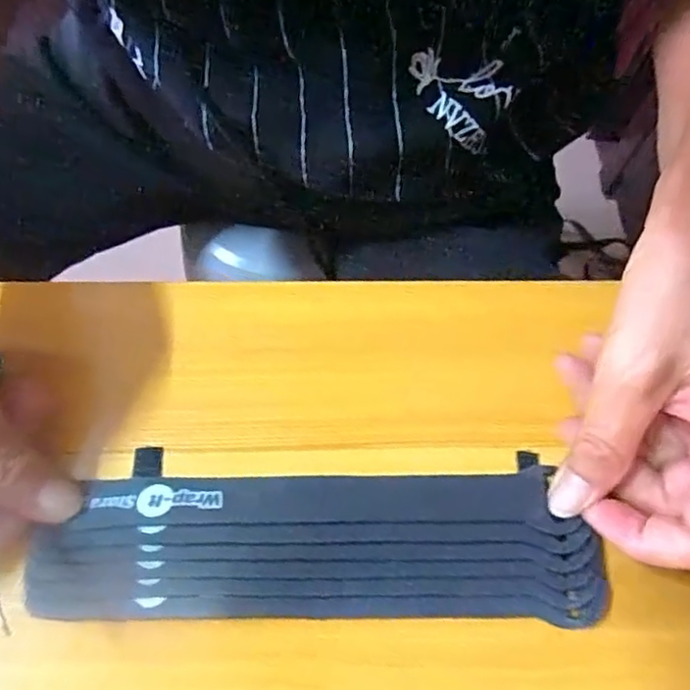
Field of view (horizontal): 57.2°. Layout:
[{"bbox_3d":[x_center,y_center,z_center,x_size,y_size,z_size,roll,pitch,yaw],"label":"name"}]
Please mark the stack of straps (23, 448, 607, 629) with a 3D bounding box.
[{"bbox_3d":[-0.010,0.070,0.230,0.195,0.012,0.055,1,65,-3],"label":"stack of straps"}]

